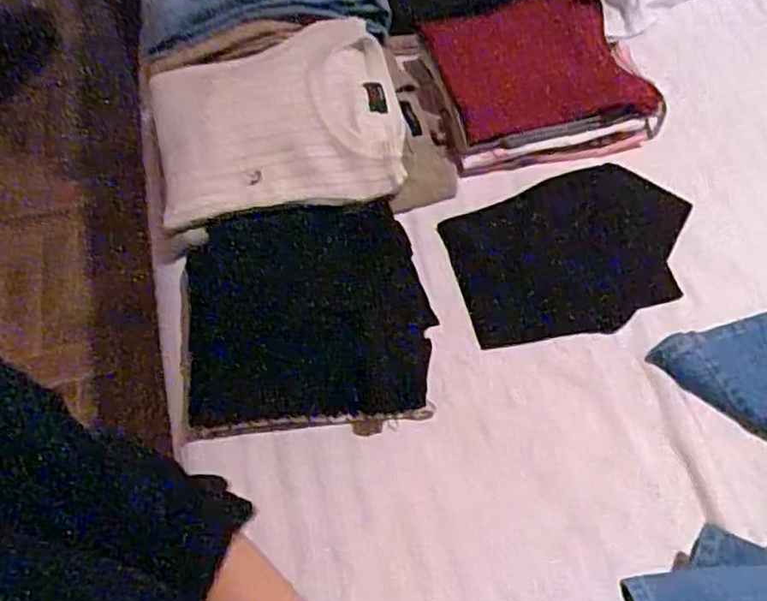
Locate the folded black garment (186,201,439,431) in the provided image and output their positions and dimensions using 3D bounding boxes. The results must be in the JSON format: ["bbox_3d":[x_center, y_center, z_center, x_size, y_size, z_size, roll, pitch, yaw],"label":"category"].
[{"bbox_3d":[-0.084,0.009,0.717,0.251,0.042,0.232,-6,57,-1],"label":"folded black garment"}]

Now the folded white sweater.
[{"bbox_3d":[-0.124,-0.213,0.797,0.271,0.056,0.237,-11,57,-5],"label":"folded white sweater"}]

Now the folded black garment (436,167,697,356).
[{"bbox_3d":[0.209,-0.050,0.752,0.255,0.019,0.179,-17,67,0],"label":"folded black garment"}]

